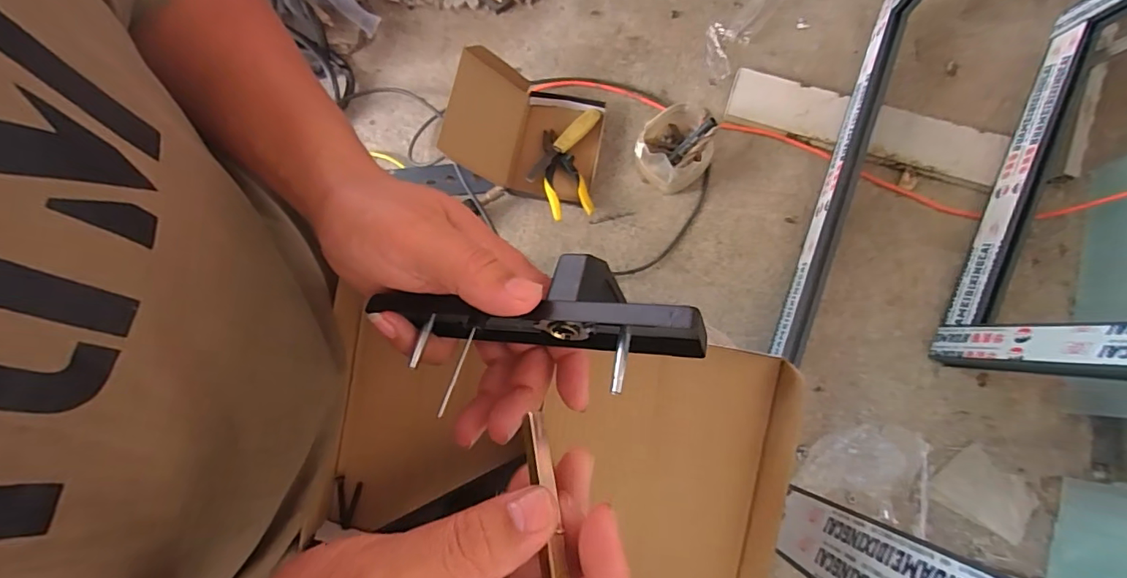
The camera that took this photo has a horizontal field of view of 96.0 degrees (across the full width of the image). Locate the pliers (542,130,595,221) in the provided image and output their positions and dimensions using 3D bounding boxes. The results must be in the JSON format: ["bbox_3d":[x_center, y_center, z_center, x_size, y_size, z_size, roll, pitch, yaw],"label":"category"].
[{"bbox_3d":[-0.007,-0.208,0.904,0.069,0.025,0.190,-17,65,-2],"label":"pliers"}]

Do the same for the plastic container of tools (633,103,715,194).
[{"bbox_3d":[0.199,-0.248,0.883,0.122,0.103,0.134,0,78,1],"label":"plastic container of tools"}]

